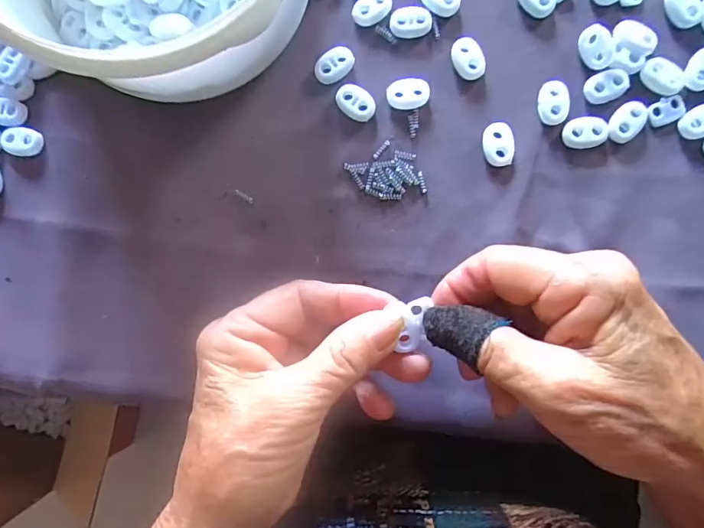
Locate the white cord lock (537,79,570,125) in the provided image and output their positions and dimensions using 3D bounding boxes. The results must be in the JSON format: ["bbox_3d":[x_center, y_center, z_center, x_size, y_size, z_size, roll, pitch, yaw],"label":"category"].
[{"bbox_3d":[0.106,-0.085,0.242,0.015,0.004,0.023,-1,88,2],"label":"white cord lock"}]

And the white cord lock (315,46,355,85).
[{"bbox_3d":[-0.009,-0.108,0.250,0.023,0.005,0.015,-30,87,1],"label":"white cord lock"}]

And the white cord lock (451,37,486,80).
[{"bbox_3d":[0.062,-0.109,0.246,0.015,0.004,0.022,-21,87,1],"label":"white cord lock"}]

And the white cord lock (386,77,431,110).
[{"bbox_3d":[0.030,-0.091,0.247,0.022,0.004,0.016,-10,87,2],"label":"white cord lock"}]

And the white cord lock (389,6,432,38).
[{"bbox_3d":[0.032,-0.130,0.248,0.022,0.004,0.016,-3,88,2],"label":"white cord lock"}]

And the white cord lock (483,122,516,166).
[{"bbox_3d":[0.077,-0.063,0.243,0.015,0.004,0.023,-2,88,2],"label":"white cord lock"}]

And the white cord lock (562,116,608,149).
[{"bbox_3d":[0.121,-0.068,0.241,0.022,0.004,0.016,-10,87,2],"label":"white cord lock"}]

